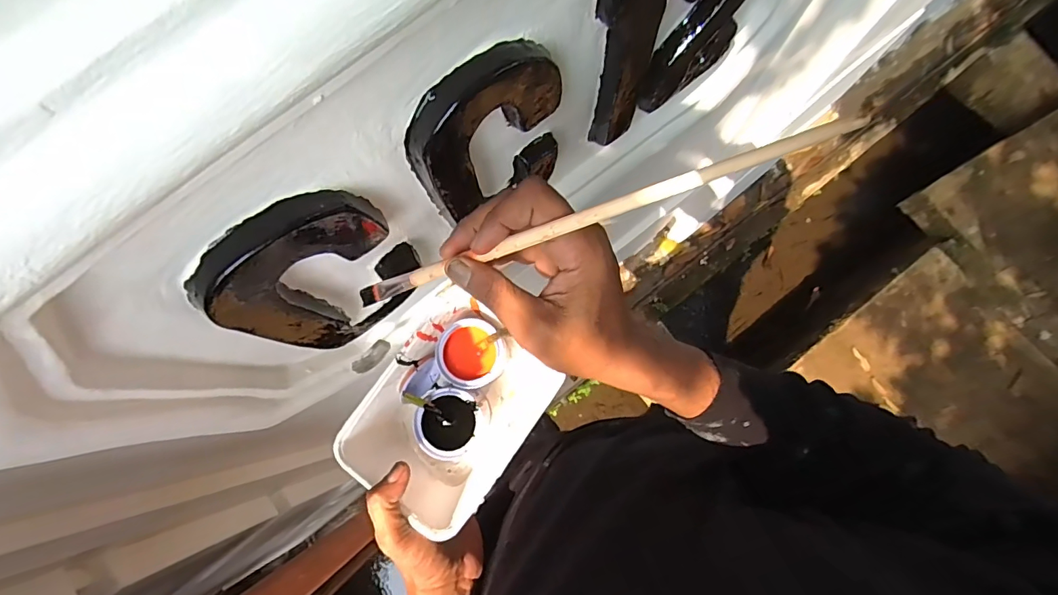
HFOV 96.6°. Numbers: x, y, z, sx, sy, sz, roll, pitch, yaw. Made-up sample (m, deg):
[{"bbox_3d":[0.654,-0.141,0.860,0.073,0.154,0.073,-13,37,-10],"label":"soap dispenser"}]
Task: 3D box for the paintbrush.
[{"bbox_3d":[-0.003,-0.031,0.260,0.310,0.005,0.012,-15,75,37],"label":"paintbrush"}]

